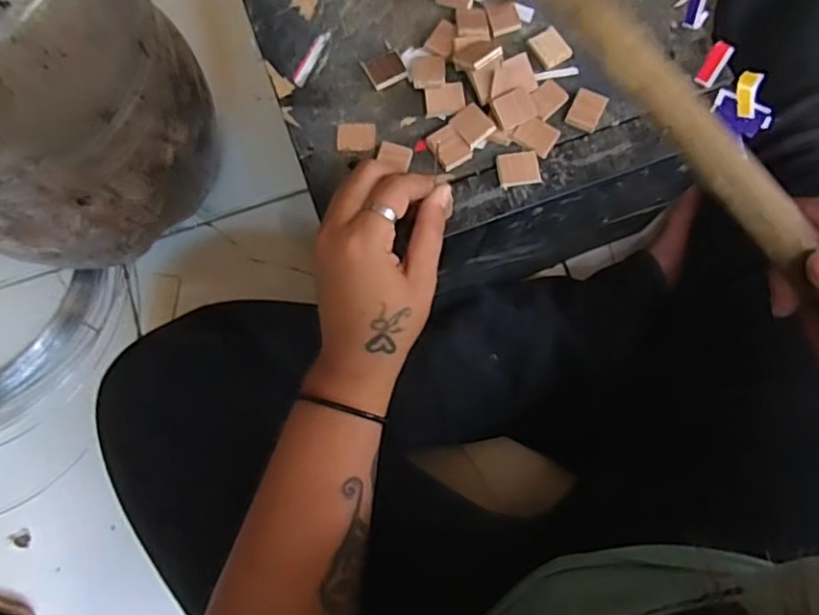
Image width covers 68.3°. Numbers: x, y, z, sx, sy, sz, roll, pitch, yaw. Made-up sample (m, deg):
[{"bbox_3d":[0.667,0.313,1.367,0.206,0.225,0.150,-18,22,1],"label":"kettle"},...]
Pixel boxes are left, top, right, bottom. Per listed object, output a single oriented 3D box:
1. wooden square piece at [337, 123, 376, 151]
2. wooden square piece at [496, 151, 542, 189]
[{"bbox_3d":[-0.034,-0.109,0.383,0.024,0.004,0.019,-2,77,0],"label":"wooden square piece"},{"bbox_3d":[0.068,-0.086,0.372,0.026,0.004,0.020,-8,77,-1],"label":"wooden square piece"}]

